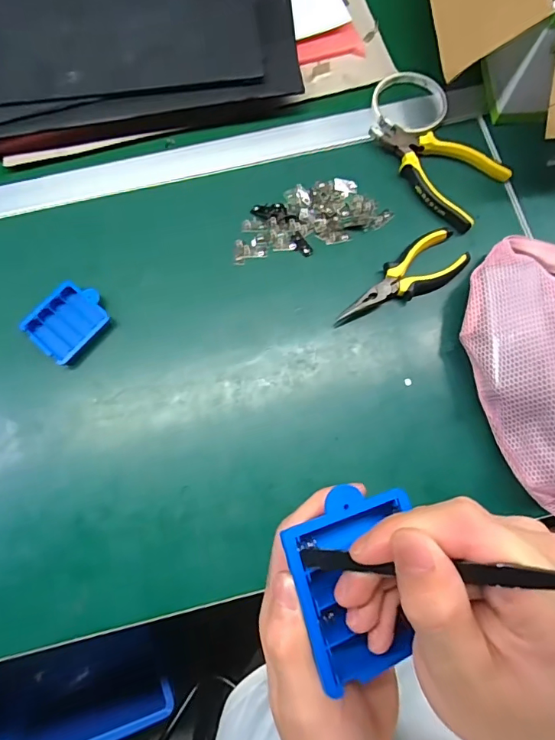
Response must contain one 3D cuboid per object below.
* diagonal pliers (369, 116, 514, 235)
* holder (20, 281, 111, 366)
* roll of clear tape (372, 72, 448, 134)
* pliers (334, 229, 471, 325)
[{"bbox_3d":[0.172,-0.230,0.528,0.154,0.021,0.090,34,78,9],"label":"diagonal pliers"},{"bbox_3d":[-0.215,-0.050,0.484,0.063,0.019,0.077,39,79,10],"label":"holder"},{"bbox_3d":[0.158,-0.319,0.554,0.085,0.012,0.087,0,75,1],"label":"roll of clear tape"},{"bbox_3d":[0.136,-0.093,0.498,0.153,0.023,0.055,-37,78,-8],"label":"pliers"}]

